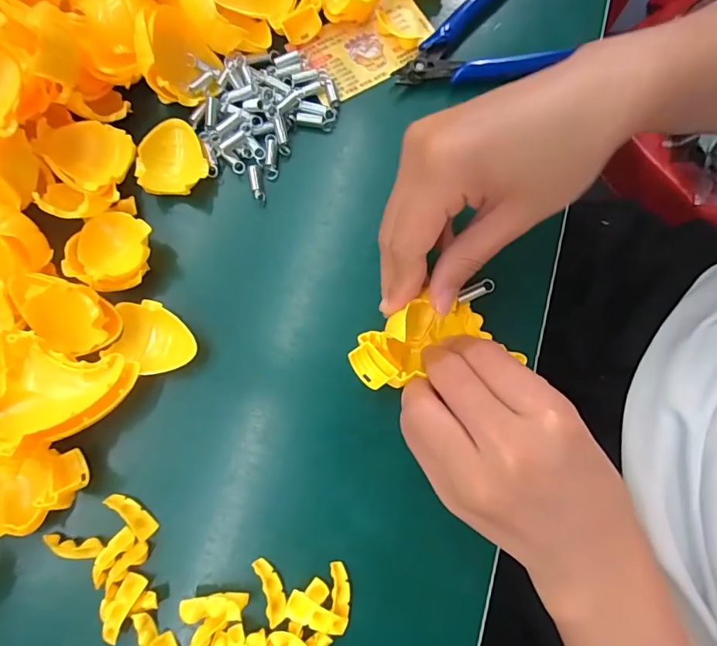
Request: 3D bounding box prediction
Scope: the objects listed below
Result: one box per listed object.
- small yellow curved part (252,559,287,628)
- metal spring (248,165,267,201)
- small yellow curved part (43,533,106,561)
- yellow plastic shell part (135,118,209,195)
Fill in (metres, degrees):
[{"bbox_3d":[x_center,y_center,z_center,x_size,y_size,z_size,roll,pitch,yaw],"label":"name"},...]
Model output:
[{"bbox_3d":[-0.042,0.128,0.222,0.010,0.006,0.029,-19,77,-3],"label":"small yellow curved part"},{"bbox_3d":[-0.059,-0.081,0.269,0.007,0.004,0.021,-14,92,-1],"label":"metal spring"},{"bbox_3d":[-0.139,0.110,0.228,0.027,0.011,0.010,5,77,3],"label":"small yellow curved part"},{"bbox_3d":[-0.105,-0.094,0.268,0.038,0.013,0.044,7,78,3],"label":"yellow plastic shell part"}]

